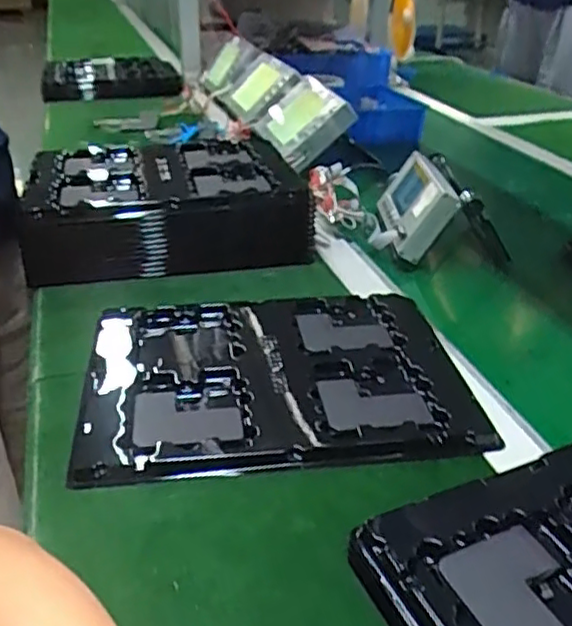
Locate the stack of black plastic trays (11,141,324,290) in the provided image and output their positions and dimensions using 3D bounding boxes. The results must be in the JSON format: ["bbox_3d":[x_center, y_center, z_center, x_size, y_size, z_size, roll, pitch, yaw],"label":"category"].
[{"bbox_3d":[-0.144,-0.141,0.786,0.306,0.077,0.250,-5,31,-9],"label":"stack of black plastic trays"}]

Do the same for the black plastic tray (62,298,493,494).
[{"bbox_3d":[-0.013,0.043,0.538,0.292,0.015,0.228,-2,30,-7],"label":"black plastic tray"}]

